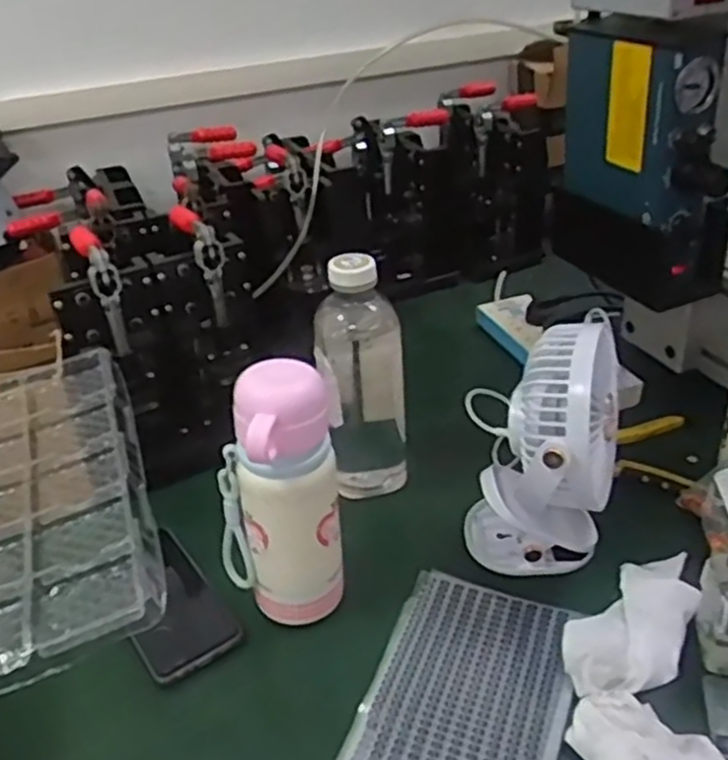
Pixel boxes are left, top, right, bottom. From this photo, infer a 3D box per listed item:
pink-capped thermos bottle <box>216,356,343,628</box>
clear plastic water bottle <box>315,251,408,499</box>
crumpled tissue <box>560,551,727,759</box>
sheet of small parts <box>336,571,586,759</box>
[{"bbox_3d":[-0.063,0.090,0.574,0.070,0.208,0.069,-4,31,3],"label":"pink-capped thermos bottle"},{"bbox_3d":[-0.001,0.003,0.701,0.071,0.235,0.064,-5,32,0],"label":"clear plastic water bottle"},{"bbox_3d":[0.200,0.218,0.521,0.111,0.026,0.245,-2,32,4],"label":"crumpled tissue"},{"bbox_3d":[0.061,0.238,0.523,0.136,0.012,0.247,7,33,20],"label":"sheet of small parts"}]

